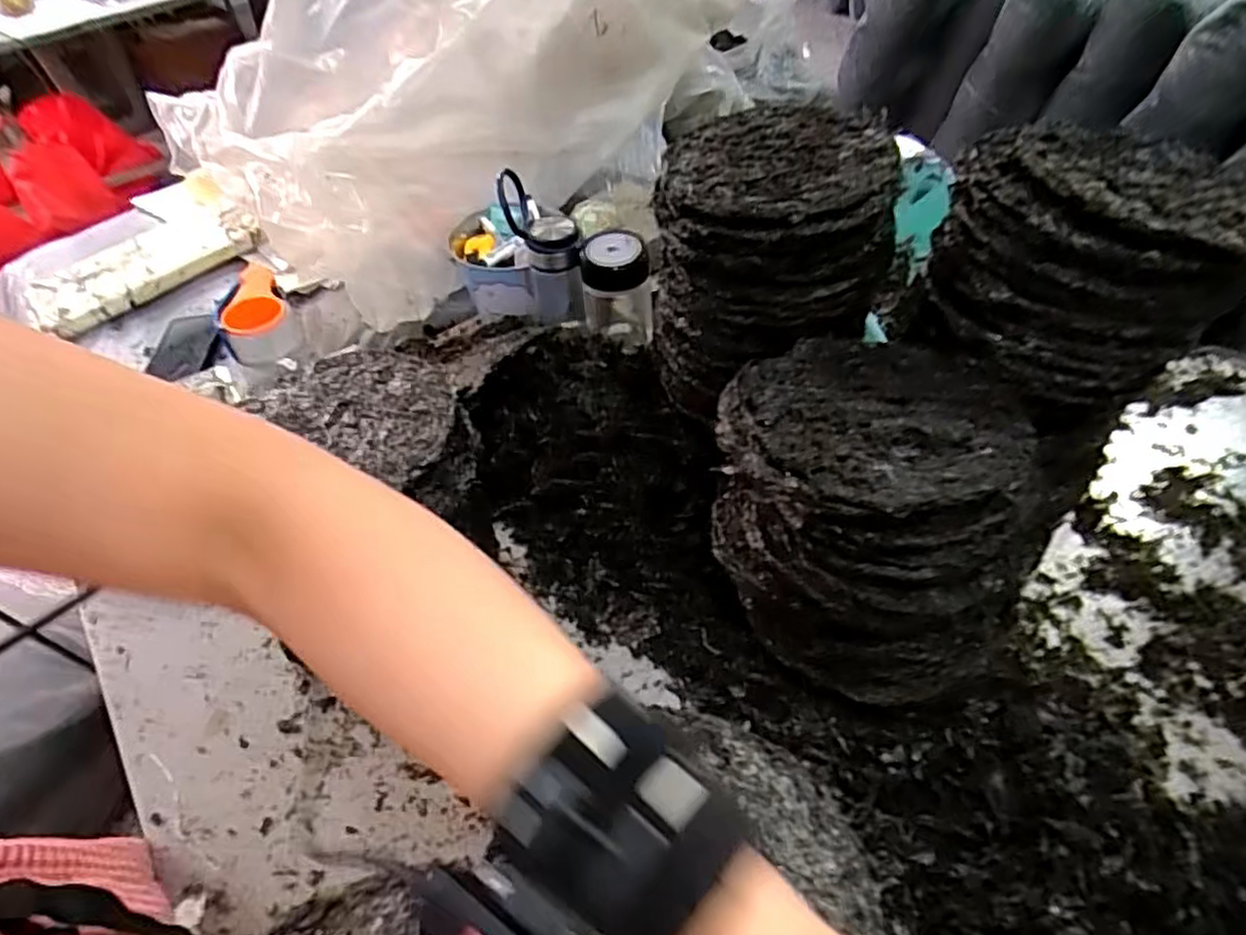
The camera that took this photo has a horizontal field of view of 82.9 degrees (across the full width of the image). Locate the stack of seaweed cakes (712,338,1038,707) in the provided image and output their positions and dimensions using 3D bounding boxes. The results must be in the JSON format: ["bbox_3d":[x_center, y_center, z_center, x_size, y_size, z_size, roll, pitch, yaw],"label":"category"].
[{"bbox_3d":[0.192,0.034,0.571,0.221,0.201,0.236,-12,49,-4],"label":"stack of seaweed cakes"}]

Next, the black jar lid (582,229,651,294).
[{"bbox_3d":[-0.010,-0.230,0.772,0.073,0.042,0.072,-3,49,4],"label":"black jar lid"}]

